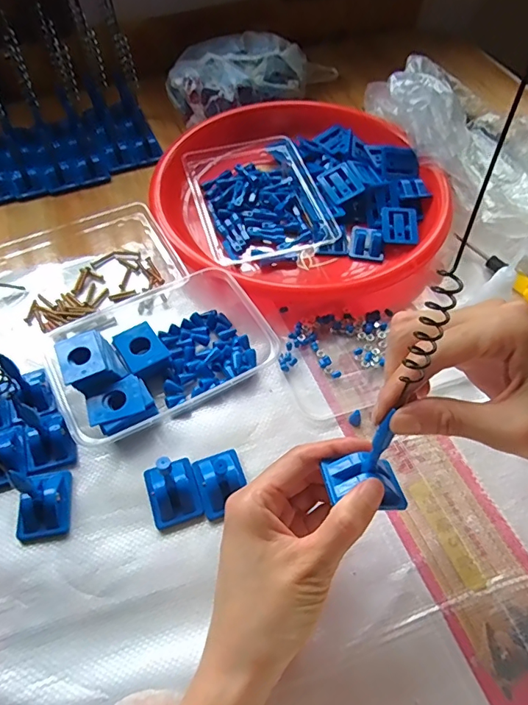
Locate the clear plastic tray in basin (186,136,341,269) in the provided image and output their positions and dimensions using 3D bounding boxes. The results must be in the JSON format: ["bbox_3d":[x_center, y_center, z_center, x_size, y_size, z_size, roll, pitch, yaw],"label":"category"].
[{"bbox_3d":[-0.010,-0.156,0.501,0.126,0.035,0.177,-15,56,-10],"label":"clear plastic tray in basin"}]

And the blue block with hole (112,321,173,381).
[{"bbox_3d":[-0.099,0.002,0.398,0.034,0.024,0.044,-33,61,-21],"label":"blue block with hole"}]

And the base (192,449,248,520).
[{"bbox_3d":[-0.030,0.092,0.346,0.034,0.019,0.045,-16,57,-11],"label":"base"}]

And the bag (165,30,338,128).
[{"bbox_3d":[-0.010,-0.358,0.619,0.233,0.056,0.107,-27,59,-17],"label":"bag"}]

